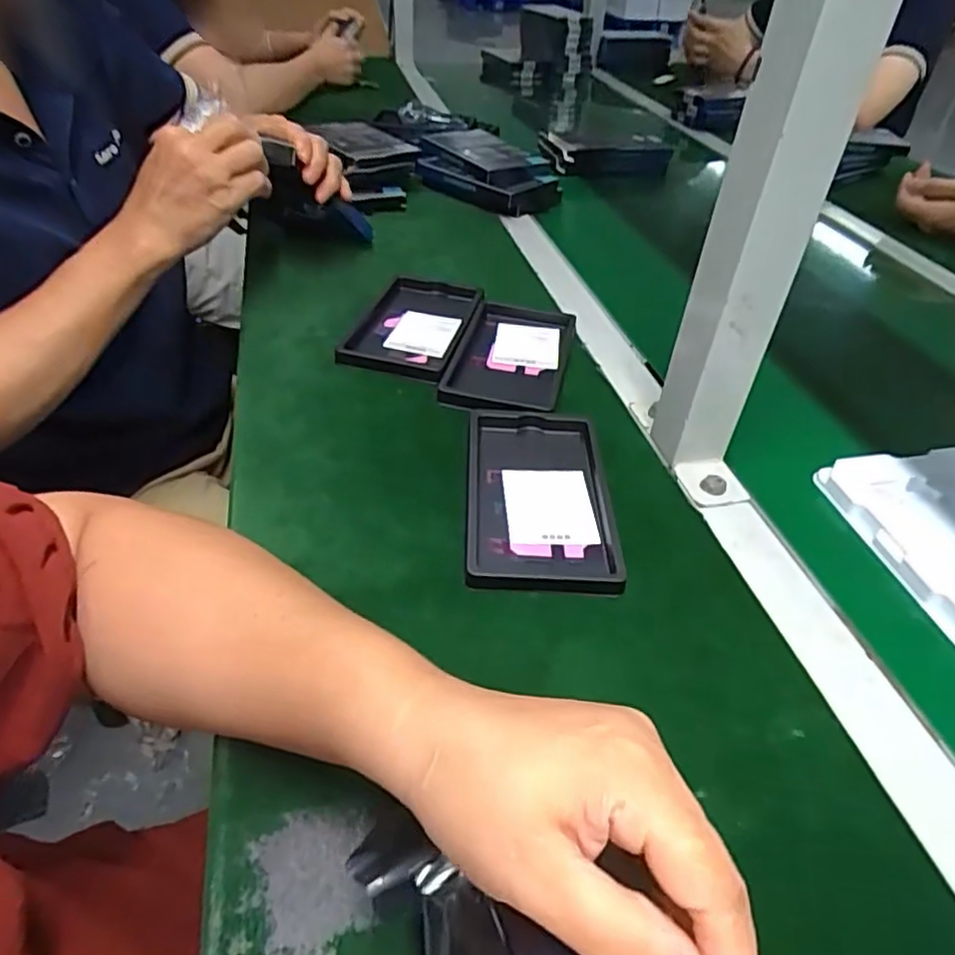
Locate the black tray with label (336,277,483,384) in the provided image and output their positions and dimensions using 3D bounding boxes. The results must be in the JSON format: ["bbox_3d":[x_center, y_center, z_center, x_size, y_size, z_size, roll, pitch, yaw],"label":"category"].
[{"bbox_3d":[-0.058,-0.138,0.583,0.098,0.010,0.164,12,42,7],"label":"black tray with label"}]

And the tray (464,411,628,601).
[{"bbox_3d":[0.041,0.010,0.426,0.091,0.012,0.160,3,41,-2],"label":"tray"}]

